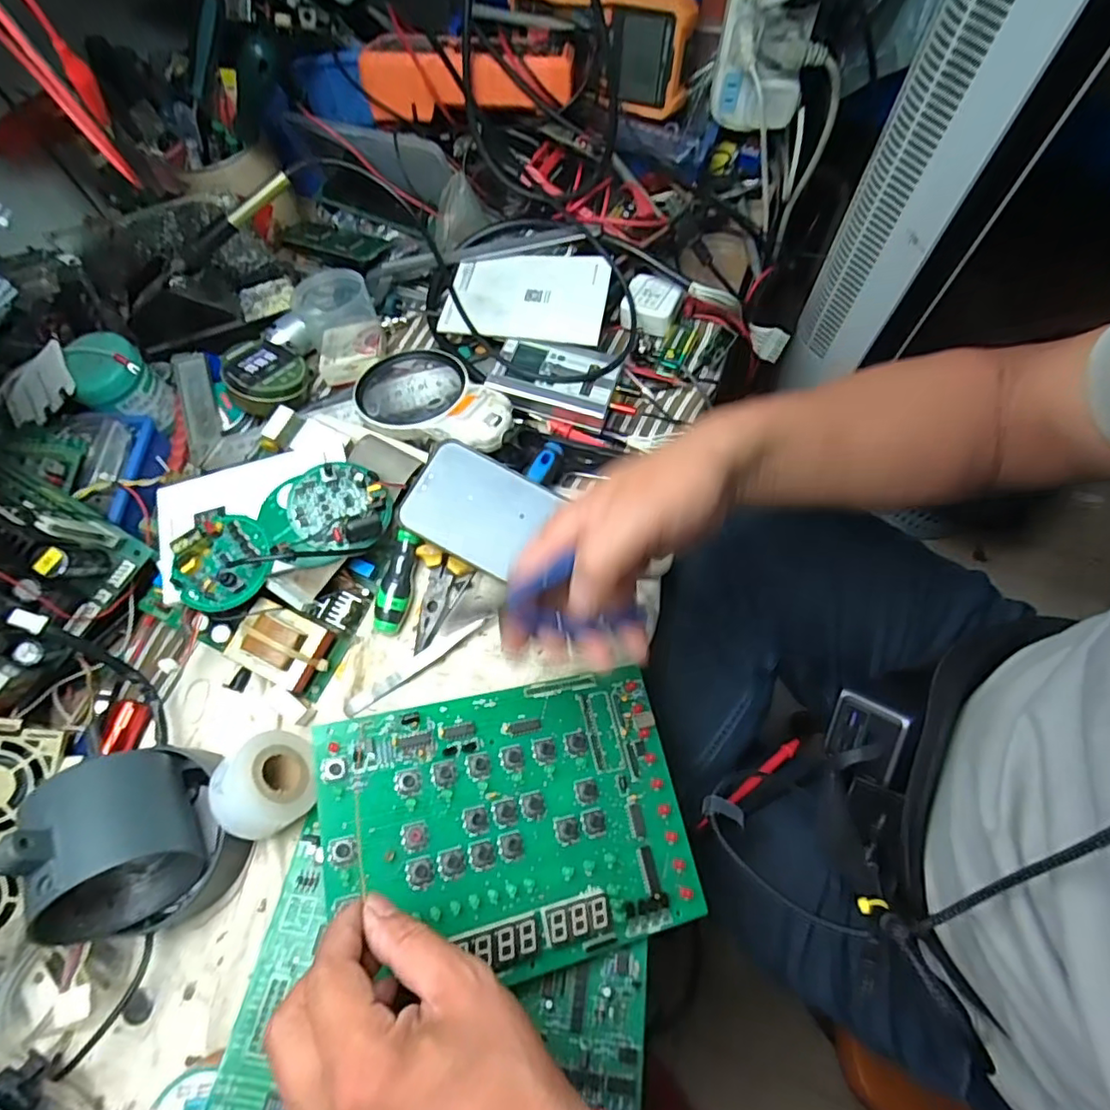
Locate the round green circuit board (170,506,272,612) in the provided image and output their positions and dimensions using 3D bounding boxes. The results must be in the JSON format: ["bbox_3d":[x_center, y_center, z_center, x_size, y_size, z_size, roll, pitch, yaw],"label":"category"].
[{"bbox_3d":[-0.241,0.000,0.415,0.076,0.023,0.067,36,74,16],"label":"round green circuit board"}]

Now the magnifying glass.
[{"bbox_3d":[-0.099,-0.136,0.490,0.143,0.028,0.095,17,69,10],"label":"magnifying glass"}]

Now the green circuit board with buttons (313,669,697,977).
[{"bbox_3d":[-0.025,0.156,0.359,0.216,0.009,0.158,-4,68,-17],"label":"green circuit board with buttons"}]

